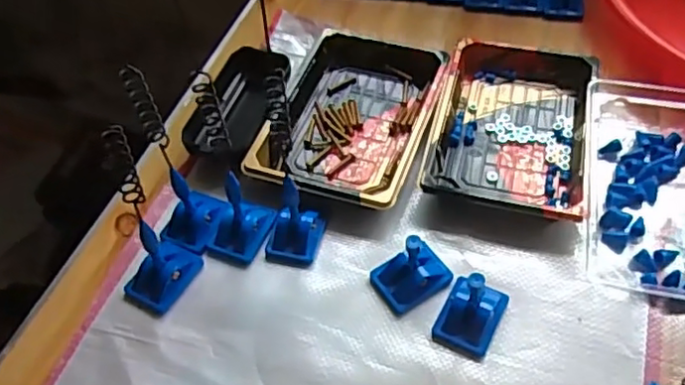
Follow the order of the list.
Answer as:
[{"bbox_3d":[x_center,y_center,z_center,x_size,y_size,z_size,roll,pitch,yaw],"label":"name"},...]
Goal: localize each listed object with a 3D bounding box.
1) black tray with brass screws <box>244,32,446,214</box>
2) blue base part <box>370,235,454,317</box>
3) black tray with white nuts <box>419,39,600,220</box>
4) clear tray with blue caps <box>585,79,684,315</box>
[{"bbox_3d":[0.009,-0.059,0.486,0.110,0.019,0.160,14,55,15],"label":"black tray with brass screws"},{"bbox_3d":[0.043,0.044,0.390,0.047,0.041,0.032,-27,55,-15],"label":"blue base part"},{"bbox_3d":[0.126,-0.051,0.464,0.108,0.024,0.154,11,54,13],"label":"black tray with white nuts"},{"bbox_3d":[0.221,-0.009,0.419,0.111,0.031,0.177,8,54,11],"label":"clear tray with blue caps"}]

